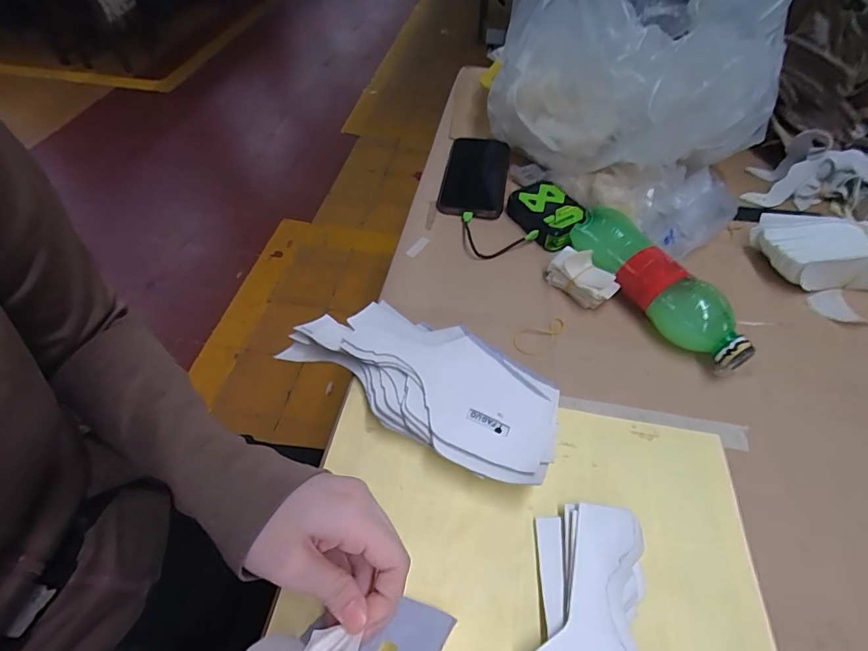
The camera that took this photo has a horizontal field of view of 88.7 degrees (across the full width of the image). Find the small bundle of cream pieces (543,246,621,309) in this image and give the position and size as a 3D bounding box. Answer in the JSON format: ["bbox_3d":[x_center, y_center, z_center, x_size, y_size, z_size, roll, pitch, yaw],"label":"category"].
[{"bbox_3d":[0.152,-0.050,0.456,0.067,0.046,0.035,37,60,25],"label":"small bundle of cream pieces"}]

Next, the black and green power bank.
[{"bbox_3d":[0.133,-0.130,0.526,0.070,0.031,0.093,-21,55,-17],"label":"black and green power bank"}]

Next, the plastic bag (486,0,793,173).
[{"bbox_3d":[0.208,-0.289,0.499,0.156,0.222,0.279,-32,59,-24],"label":"plastic bag"}]

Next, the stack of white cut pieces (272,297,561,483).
[{"bbox_3d":[-0.012,0.045,0.383,0.240,0.031,0.100,28,56,20],"label":"stack of white cut pieces"}]

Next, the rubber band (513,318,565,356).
[{"bbox_3d":[0.105,0.011,0.431,0.055,0.005,0.029,-17,54,-14],"label":"rubber band"}]

